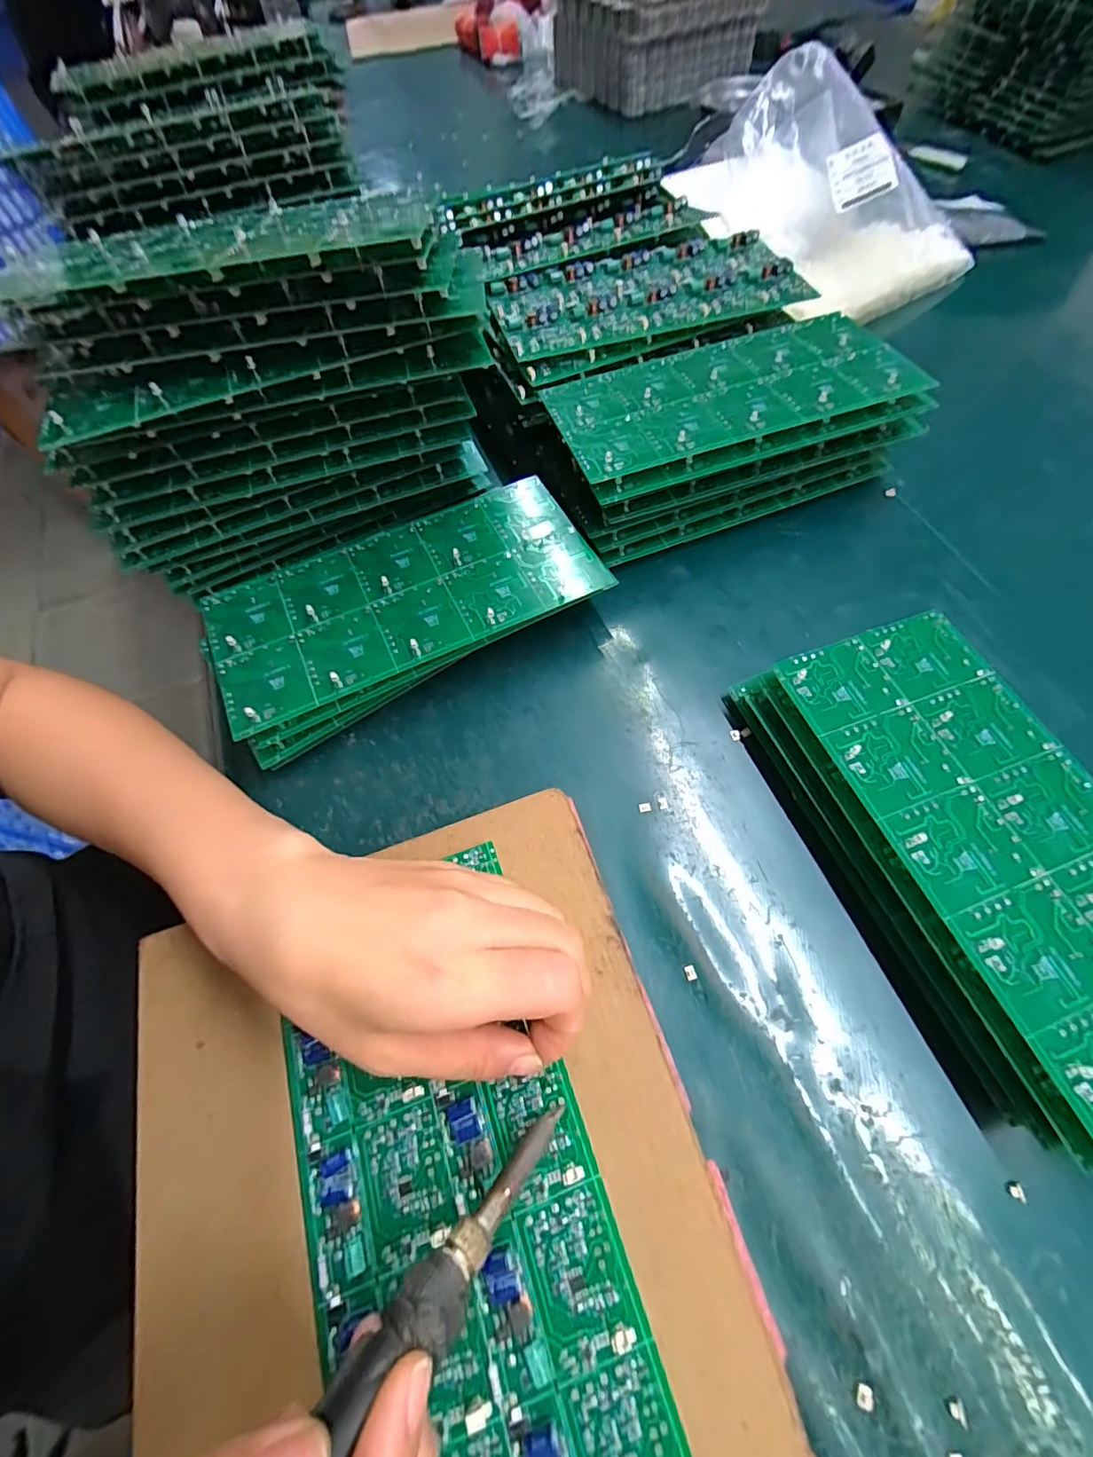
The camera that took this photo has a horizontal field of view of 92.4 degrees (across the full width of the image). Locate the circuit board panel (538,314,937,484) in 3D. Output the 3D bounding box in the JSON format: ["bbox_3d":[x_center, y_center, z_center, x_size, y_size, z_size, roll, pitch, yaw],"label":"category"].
[{"bbox_3d":[0.114,-0.218,0.334,0.218,0.007,0.105,-18,60,-5],"label":"circuit board panel"}]

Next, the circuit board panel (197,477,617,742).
[{"bbox_3d":[-0.085,-0.082,0.317,0.226,0.007,0.105,-25,64,-10],"label":"circuit board panel"}]

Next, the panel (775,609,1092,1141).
[{"bbox_3d":[0.209,0.045,0.237,0.106,0.005,0.222,-18,64,-9],"label":"panel"}]

